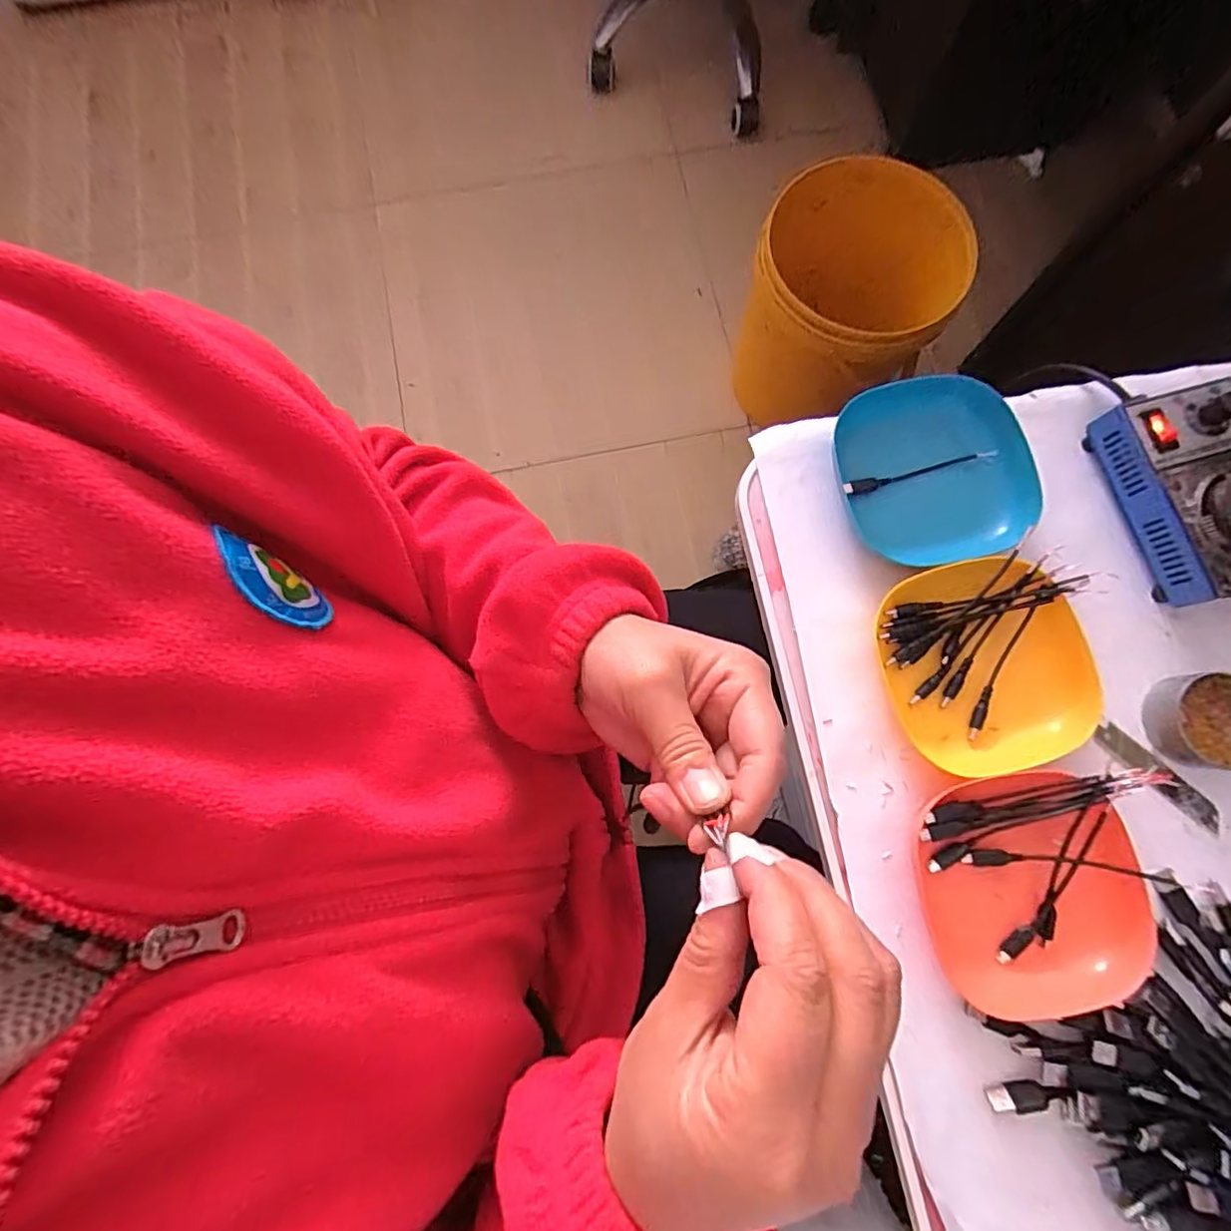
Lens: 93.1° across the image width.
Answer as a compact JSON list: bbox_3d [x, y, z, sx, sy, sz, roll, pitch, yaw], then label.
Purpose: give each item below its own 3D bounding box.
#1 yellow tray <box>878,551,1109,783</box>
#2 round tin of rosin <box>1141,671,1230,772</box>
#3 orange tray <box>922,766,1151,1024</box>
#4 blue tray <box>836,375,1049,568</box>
[{"bbox_3d":[0.257,0.034,0.406,0.122,0.029,0.138,-18,79,-3],"label":"yellow tray"},{"bbox_3d":[0.408,0.072,0.400,0.064,0.025,0.063,0,78,1],"label":"round tin of rosin"},{"bbox_3d":[0.266,0.173,0.376,0.123,0.029,0.134,-9,78,-1],"label":"orange tray"},{"bbox_3d":[0.239,-0.106,0.431,0.130,0.034,0.132,-12,79,-2],"label":"blue tray"}]

